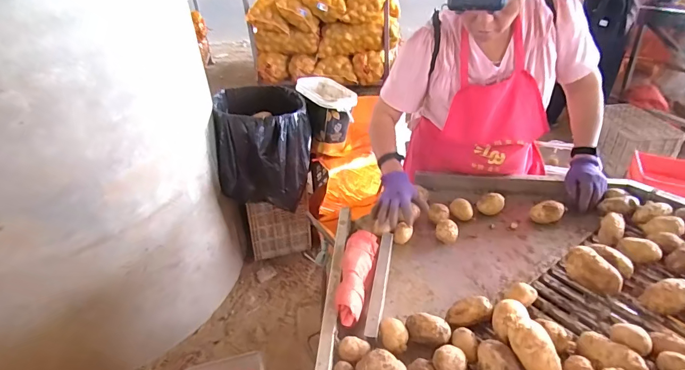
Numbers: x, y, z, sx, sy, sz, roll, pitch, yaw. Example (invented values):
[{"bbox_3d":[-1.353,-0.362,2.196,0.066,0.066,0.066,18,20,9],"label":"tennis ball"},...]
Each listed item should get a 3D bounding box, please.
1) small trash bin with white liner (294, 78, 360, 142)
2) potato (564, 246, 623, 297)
[{"bbox_3d":[-0.076,-0.369,1.899,0.247,0.225,0.318,-13,36,-13],"label":"small trash bin with white liner"},{"bbox_3d":[0.518,0.176,0.813,0.060,0.061,0.109,-22,39,-24],"label":"potato"}]

